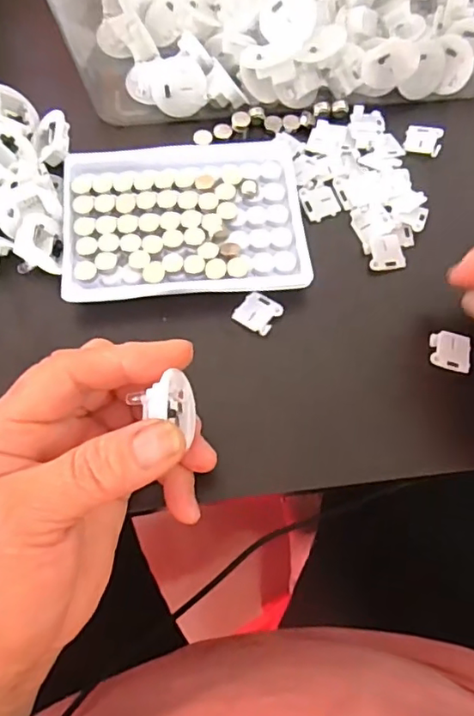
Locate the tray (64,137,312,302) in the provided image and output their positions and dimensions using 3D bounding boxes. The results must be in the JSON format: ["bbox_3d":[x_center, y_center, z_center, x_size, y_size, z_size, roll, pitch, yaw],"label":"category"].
[{"bbox_3d":[-0.028,-0.080,0.313,0.130,0.011,0.101,-6,68,-4],"label":"tray"}]

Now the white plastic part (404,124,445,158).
[{"bbox_3d":[0.115,-0.135,0.346,0.021,0.005,0.020,14,68,4],"label":"white plastic part"}]

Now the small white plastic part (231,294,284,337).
[{"bbox_3d":[0.011,-0.024,0.298,0.021,0.005,0.019,32,71,11],"label":"small white plastic part"}]

